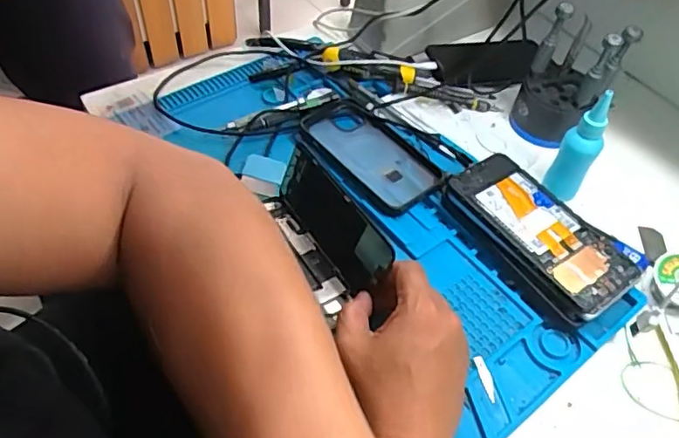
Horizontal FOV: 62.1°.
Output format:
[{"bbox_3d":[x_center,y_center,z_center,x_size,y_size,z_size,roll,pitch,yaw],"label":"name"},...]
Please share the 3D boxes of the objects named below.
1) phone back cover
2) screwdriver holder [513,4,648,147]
[{"bbox_3d":[0.031,-0.068,0.570,0.079,0.011,0.155,-29,59,-25],"label":"phone back cover"},{"bbox_3d":[0.234,-0.144,0.576,0.080,0.131,0.066,24,53,15],"label":"screwdriver holder"}]

